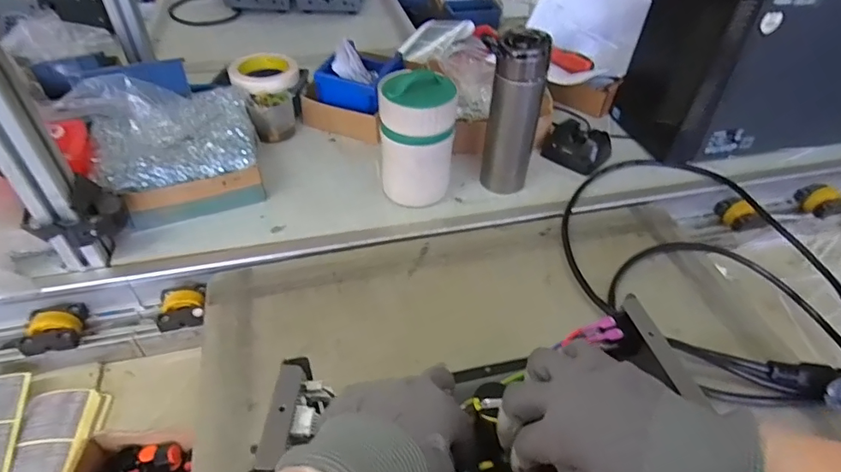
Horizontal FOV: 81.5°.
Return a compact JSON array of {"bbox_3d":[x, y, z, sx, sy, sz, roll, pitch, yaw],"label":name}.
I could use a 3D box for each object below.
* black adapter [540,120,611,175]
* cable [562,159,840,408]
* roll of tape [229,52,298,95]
[{"bbox_3d":[0.240,-0.136,0.745,0.093,0.049,0.068,27,49,24],"label":"black adapter"},{"bbox_3d":[0.366,0.042,0.596,0.350,0.086,0.429,-18,49,-26],"label":"cable"},{"bbox_3d":[-0.252,-0.264,0.789,0.106,0.027,0.106,1,44,-1],"label":"roll of tape"}]

